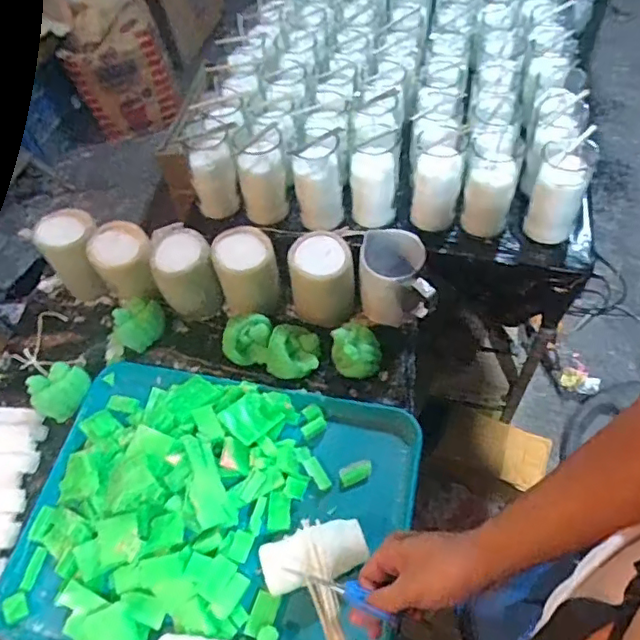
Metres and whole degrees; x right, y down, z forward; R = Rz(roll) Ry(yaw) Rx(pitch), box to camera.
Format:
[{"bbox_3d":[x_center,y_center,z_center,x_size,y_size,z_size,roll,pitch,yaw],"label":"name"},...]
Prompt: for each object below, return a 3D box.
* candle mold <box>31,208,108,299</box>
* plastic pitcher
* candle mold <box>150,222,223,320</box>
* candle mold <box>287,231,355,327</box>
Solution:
[{"bbox_3d":[-0.357,-0.096,0.848,0.078,0.101,0.085,-2,57,3],"label":"candle mold"},{"bbox_3d":[0.105,-0.055,0.784,0.105,0.099,0.084,14,59,13],"label":"plastic pitcher"},{"bbox_3d":[-0.185,-0.067,0.797,0.080,0.118,0.079,-2,57,3],"label":"candle mold"},{"bbox_3d":[0.004,-0.053,0.797,0.085,0.106,0.082,-2,57,4],"label":"candle mold"}]

